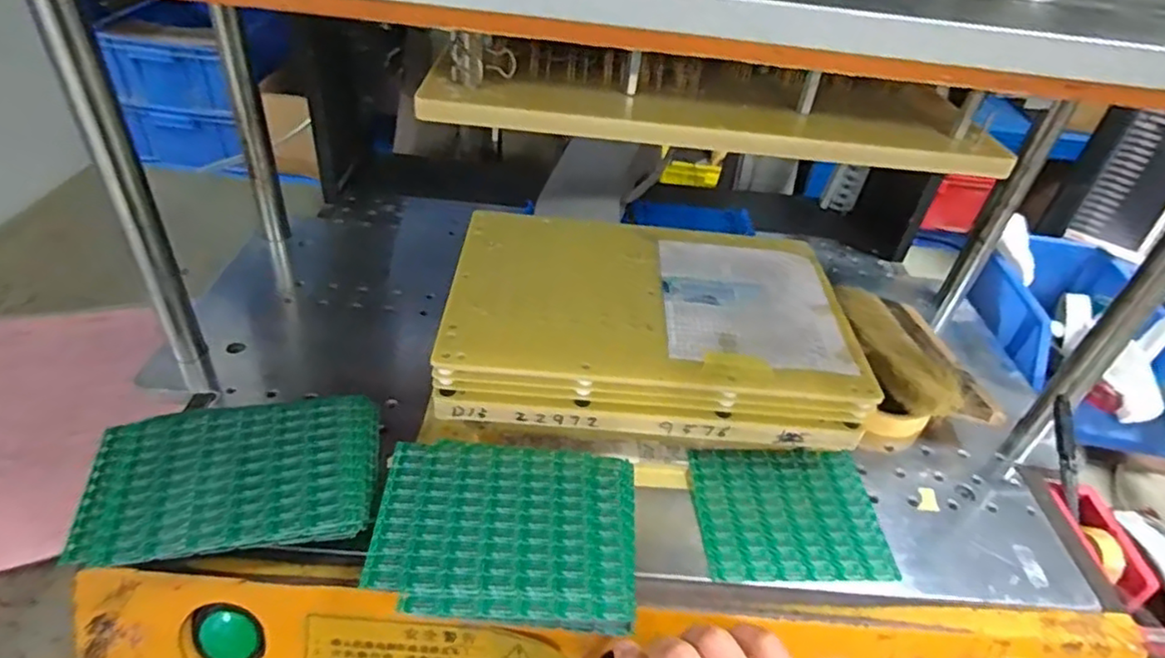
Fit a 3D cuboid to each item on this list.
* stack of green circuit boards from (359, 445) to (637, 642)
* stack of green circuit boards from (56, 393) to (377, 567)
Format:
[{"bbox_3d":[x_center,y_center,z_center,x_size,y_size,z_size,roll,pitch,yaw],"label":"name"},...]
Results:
[{"bbox_3d":[-0.042,0.114,0.377,0.147,0.007,0.112,5,40,-3],"label":"stack of green circuit boards"},{"bbox_3d":[-0.209,0.089,0.388,0.162,0.021,0.103,-6,42,-15],"label":"stack of green circuit boards"}]

